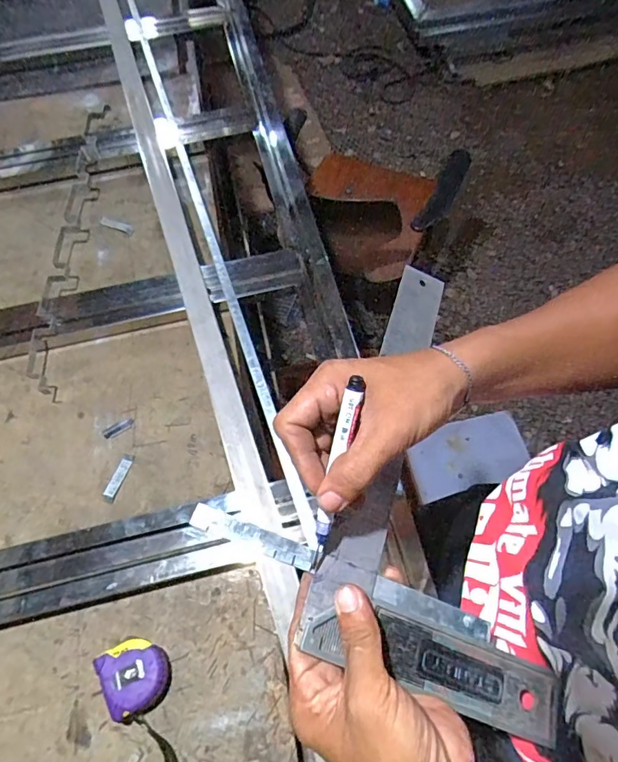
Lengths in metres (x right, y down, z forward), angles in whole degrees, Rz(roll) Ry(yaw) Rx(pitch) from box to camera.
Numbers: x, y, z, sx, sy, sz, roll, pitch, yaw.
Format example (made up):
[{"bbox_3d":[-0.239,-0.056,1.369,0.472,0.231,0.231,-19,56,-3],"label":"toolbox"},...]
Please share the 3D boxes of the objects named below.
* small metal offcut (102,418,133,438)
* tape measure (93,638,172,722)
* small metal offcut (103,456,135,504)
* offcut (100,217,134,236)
[{"bbox_3d":[-0.280,0.068,0.712,0.046,0.004,0.015,-30,66,-13],"label":"small metal offcut"},{"bbox_3d":[-0.197,0.336,0.555,0.068,0.044,0.075,-24,65,-10],"label":"tape measure"},{"bbox_3d":[-0.265,0.134,0.676,0.019,0.005,0.066,17,65,10],"label":"small metal offcut"},{"bbox_3d":[-0.355,-0.288,0.896,0.075,0.004,0.019,23,66,13],"label":"offcut"}]

